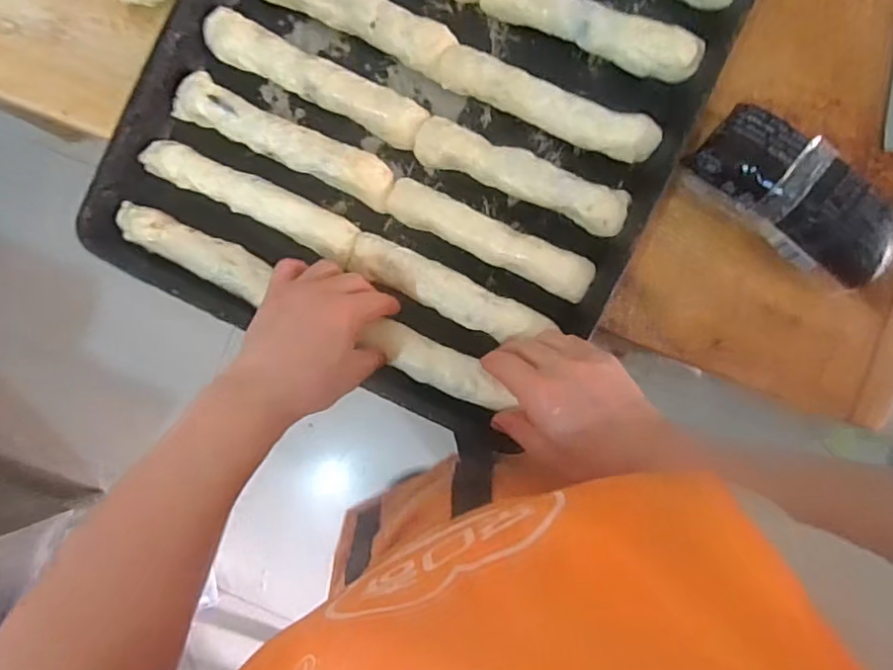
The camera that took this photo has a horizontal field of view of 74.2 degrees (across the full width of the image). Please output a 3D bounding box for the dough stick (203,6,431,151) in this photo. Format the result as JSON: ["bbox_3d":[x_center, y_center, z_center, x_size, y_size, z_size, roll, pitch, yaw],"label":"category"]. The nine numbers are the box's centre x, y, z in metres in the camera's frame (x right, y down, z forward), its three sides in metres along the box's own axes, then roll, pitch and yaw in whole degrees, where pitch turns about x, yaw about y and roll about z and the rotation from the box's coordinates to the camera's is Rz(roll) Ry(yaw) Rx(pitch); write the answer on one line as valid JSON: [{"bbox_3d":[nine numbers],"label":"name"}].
[{"bbox_3d":[-0.107,-0.206,0.475,0.186,0.031,0.038,28,91,4],"label":"dough stick"}]

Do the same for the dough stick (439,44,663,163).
[{"bbox_3d":[0.083,-0.184,0.480,0.178,0.037,0.032,24,90,4],"label":"dough stick"}]

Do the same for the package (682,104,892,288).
[{"bbox_3d":[0.271,-0.108,0.460,0.167,0.058,0.064,40,93,2],"label":"package"}]

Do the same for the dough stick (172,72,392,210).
[{"bbox_3d":[-0.129,-0.156,0.476,0.184,0.031,0.037,26,91,4],"label":"dough stick"}]

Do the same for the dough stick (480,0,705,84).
[{"bbox_3d":[0.114,-0.246,0.476,0.178,0.035,0.034,23,90,4],"label":"dough stick"}]

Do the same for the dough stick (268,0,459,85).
[{"bbox_3d":[-0.077,-0.263,0.471,0.171,0.029,0.038,26,91,4],"label":"dough stick"}]

